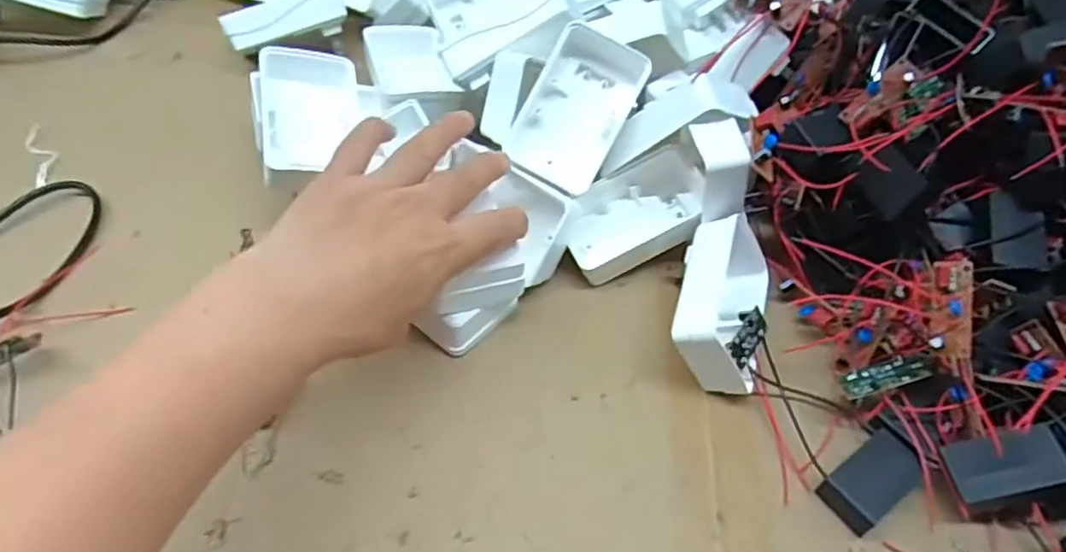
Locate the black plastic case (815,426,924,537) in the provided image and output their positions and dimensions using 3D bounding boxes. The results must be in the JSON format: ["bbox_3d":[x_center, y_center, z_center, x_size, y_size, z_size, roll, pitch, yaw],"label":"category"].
[{"bbox_3d":[0.168,0.100,0.333,0.046,0.022,0.028,-29,60,-24],"label":"black plastic case"}]

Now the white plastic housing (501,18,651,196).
[{"bbox_3d":[0.027,-0.099,0.401,0.059,0.028,0.091,30,94,15],"label":"white plastic housing"}]

